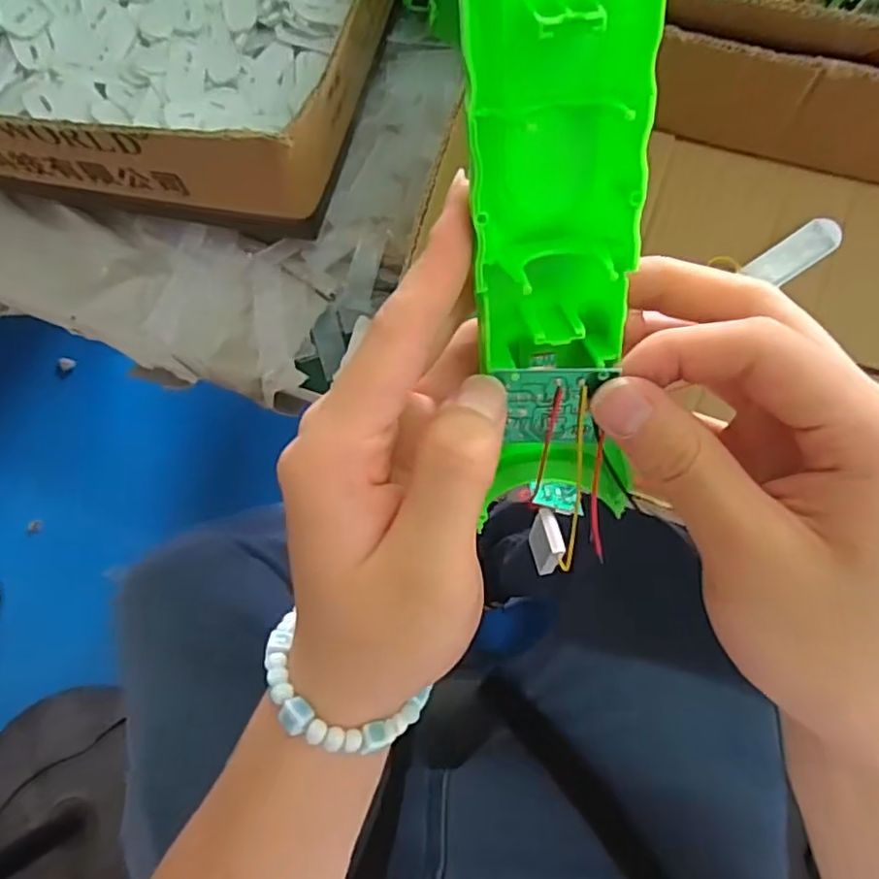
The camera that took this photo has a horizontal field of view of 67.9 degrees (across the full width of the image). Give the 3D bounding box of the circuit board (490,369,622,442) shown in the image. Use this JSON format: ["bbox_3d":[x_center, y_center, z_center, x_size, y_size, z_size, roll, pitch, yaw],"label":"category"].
[{"bbox_3d":[0.032,-0.009,0.185,0.029,0.024,0.004,0,36,4],"label":"circuit board"}]

